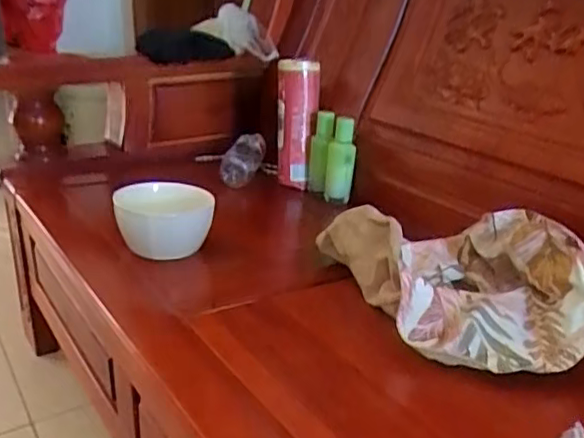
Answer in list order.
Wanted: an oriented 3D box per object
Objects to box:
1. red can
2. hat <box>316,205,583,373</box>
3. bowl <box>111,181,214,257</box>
[{"bbox_3d":[0.011,-0.184,1.178,0.081,0.233,0.090,1,23,-1],"label":"red can"},{"bbox_3d":[0.199,0.055,0.747,0.220,0.099,0.305,-7,25,-18],"label":"hat"},{"bbox_3d":[-0.174,0.008,0.868,0.129,0.091,0.140,0,23,-4],"label":"bowl"}]

